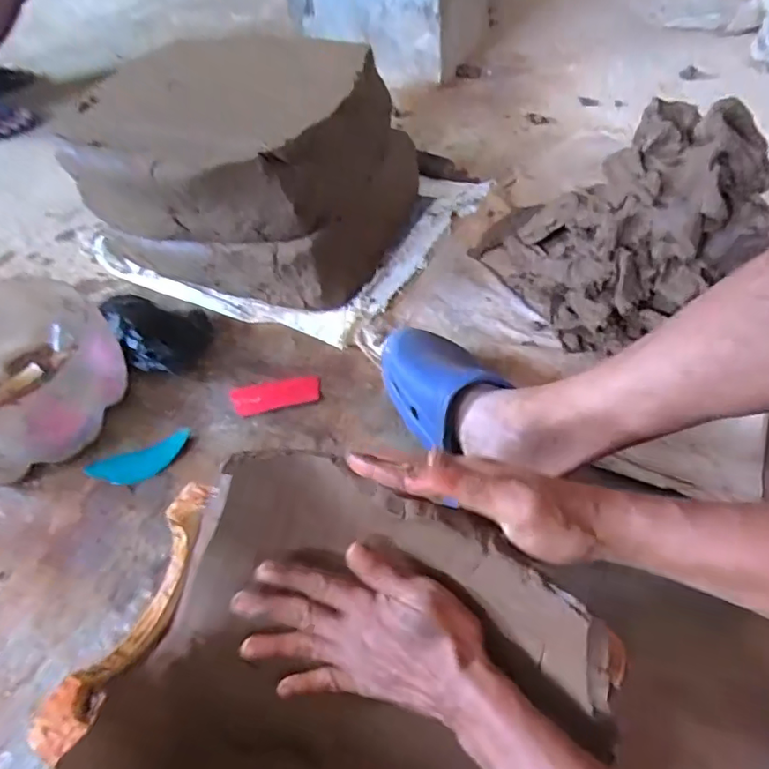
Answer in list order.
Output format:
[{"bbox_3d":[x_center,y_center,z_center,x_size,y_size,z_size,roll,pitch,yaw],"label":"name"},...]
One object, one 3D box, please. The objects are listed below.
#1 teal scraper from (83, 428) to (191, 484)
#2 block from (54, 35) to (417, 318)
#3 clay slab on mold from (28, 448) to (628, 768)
[{"bbox_3d":[-0.285,0.090,0.644,0.119,0.012,0.045,-22,52,-10],"label":"teal scraper"},{"bbox_3d":[-0.200,-0.330,0.829,0.407,0.247,0.358,12,53,16],"label":"block"},{"bbox_3d":[-0.035,0.214,0.370,0.325,0.156,0.256,17,54,17],"label":"clay slab on mold"}]

